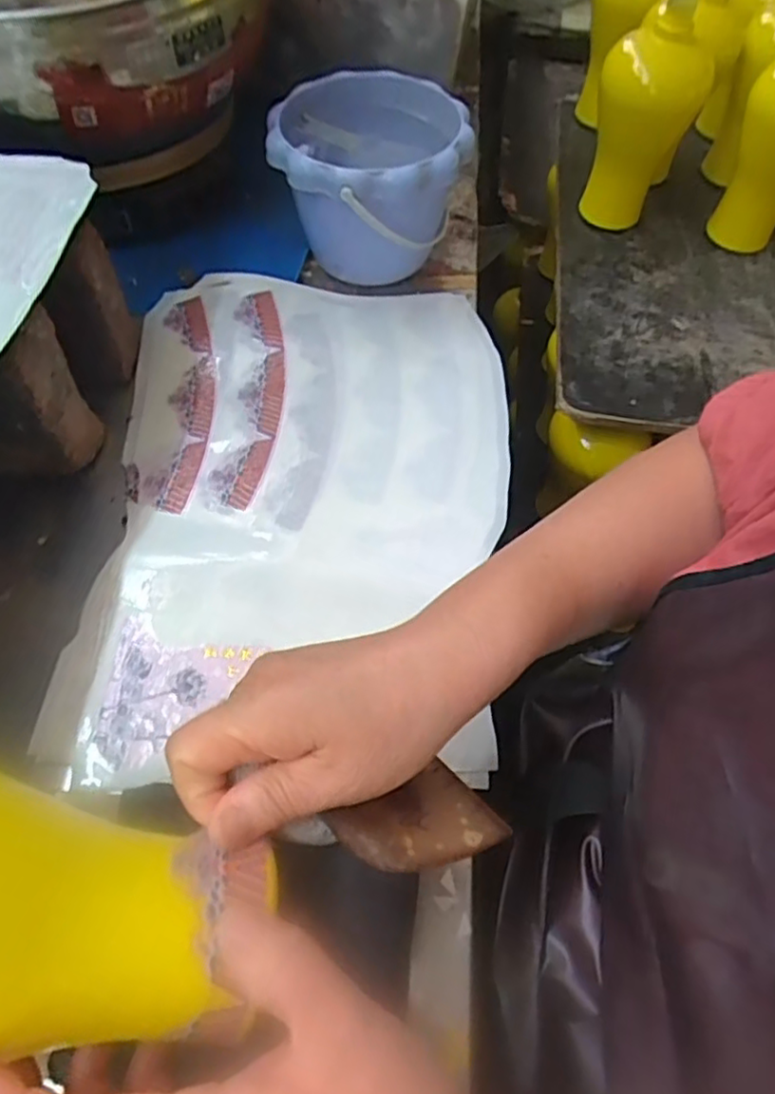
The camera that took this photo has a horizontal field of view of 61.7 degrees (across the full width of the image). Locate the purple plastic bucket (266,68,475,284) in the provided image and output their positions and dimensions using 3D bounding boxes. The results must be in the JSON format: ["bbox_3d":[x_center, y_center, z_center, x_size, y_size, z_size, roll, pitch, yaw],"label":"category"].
[{"bbox_3d":[-0.017,-0.303,0.553,0.152,0.122,0.158,0,60,-1],"label":"purple plastic bucket"}]

